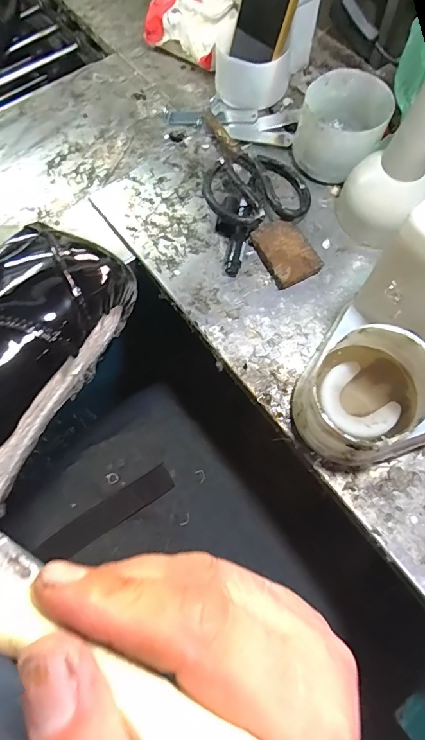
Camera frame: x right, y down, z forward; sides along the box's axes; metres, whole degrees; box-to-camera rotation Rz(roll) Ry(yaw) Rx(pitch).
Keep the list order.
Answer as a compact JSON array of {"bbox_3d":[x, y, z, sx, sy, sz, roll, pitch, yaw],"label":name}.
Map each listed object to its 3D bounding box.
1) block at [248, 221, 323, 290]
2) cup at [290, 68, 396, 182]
[{"bbox_3d":[0.074,-0.119,0.424,0.049,0.015,0.069,-29,71,-8],"label":"block"},{"bbox_3d":[0.134,-0.252,0.441,0.085,0.066,0.095,20,72,9],"label":"cup"}]

